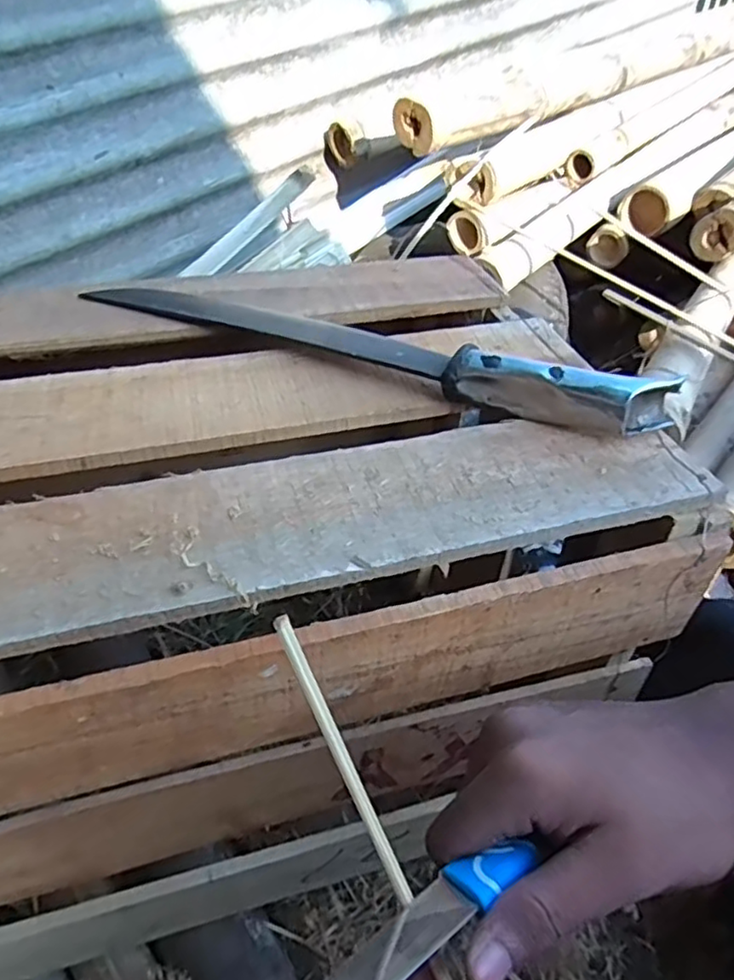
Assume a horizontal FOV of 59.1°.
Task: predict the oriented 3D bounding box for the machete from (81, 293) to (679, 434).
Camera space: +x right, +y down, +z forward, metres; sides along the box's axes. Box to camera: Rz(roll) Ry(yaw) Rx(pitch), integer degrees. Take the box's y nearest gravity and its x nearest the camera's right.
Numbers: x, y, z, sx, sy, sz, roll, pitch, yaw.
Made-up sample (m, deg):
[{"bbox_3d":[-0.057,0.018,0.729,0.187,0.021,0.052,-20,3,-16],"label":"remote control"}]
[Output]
[{"bbox_3d":[-0.009,-0.097,0.417,0.387,0.029,0.035,17,47,18],"label":"machete"}]

